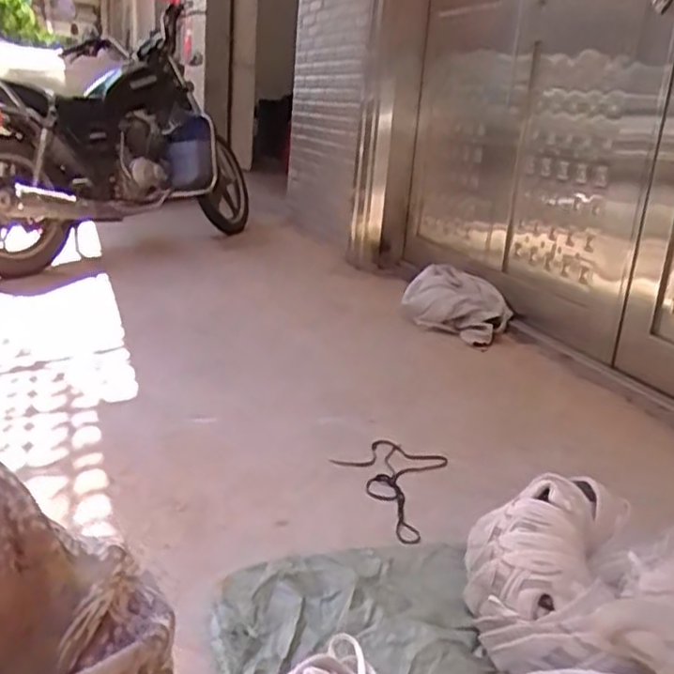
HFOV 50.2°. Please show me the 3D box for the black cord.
[{"bbox_3d":[0.146,0.295,1.457,0.209,0.020,0.360,-12,23,-21],"label":"black cord"}]

